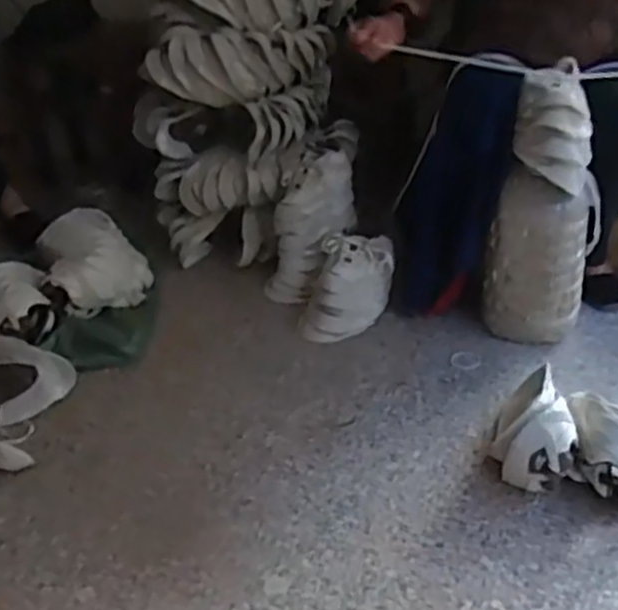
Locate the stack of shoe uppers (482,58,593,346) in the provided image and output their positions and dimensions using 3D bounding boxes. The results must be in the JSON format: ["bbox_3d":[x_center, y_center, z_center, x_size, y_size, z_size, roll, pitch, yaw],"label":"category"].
[{"bbox_3d":[0.418,-0.158,1.387,0.174,0.447,0.165,5,32,16],"label":"stack of shoe uppers"}]

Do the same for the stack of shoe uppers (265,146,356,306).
[{"bbox_3d":[0.005,-0.174,1.652,0.150,0.361,0.088,15,-6,30],"label":"stack of shoe uppers"}]

